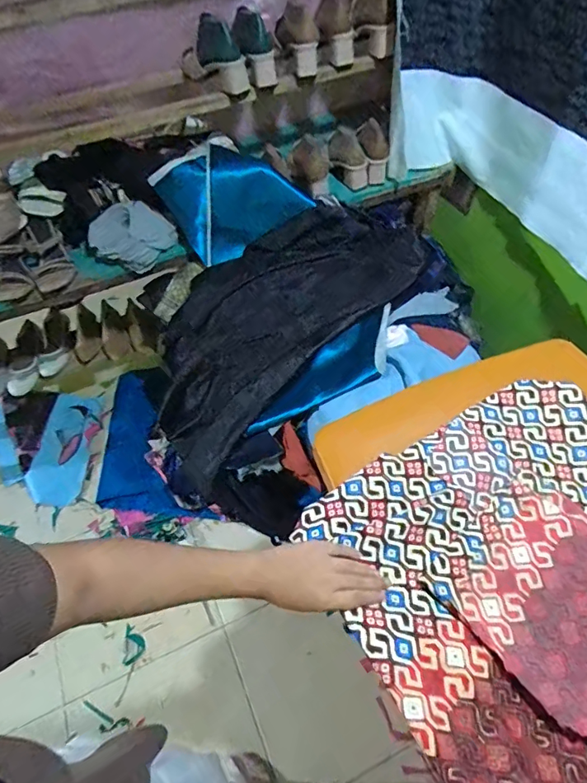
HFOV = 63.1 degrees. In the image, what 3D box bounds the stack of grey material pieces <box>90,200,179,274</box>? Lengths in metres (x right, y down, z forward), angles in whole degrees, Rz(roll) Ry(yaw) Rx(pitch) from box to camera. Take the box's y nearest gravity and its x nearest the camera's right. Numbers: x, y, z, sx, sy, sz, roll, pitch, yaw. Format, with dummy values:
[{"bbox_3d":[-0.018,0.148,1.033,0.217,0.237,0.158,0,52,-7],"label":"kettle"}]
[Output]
[{"bbox_3d":[-0.374,-0.352,1.097,0.177,0.081,0.147,28,60,21],"label":"stack of grey material pieces"}]

